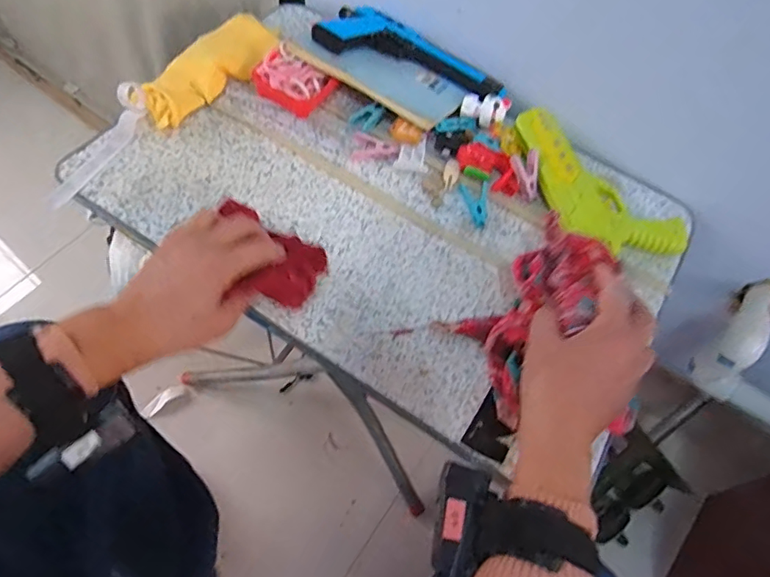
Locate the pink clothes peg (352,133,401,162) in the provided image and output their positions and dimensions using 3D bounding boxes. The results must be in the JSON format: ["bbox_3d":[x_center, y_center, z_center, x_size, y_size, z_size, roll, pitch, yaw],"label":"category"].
[{"bbox_3d":[-0.010,-0.157,0.589,0.051,0.012,0.031,7,60,1],"label":"pink clothes peg"}]

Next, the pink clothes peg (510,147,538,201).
[{"bbox_3d":[0.150,-0.124,0.572,0.030,0.011,0.054,-3,97,-22],"label":"pink clothes peg"}]

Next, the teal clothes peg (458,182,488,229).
[{"bbox_3d":[0.098,-0.091,0.566,0.030,0.011,0.054,-1,60,-4],"label":"teal clothes peg"}]

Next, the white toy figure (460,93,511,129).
[{"bbox_3d":[0.117,-0.211,0.610,0.052,0.026,0.035,23,61,10],"label":"white toy figure"}]

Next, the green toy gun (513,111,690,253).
[{"bbox_3d":[0.211,-0.101,0.561,0.112,0.033,0.215,-40,69,-22],"label":"green toy gun"}]

